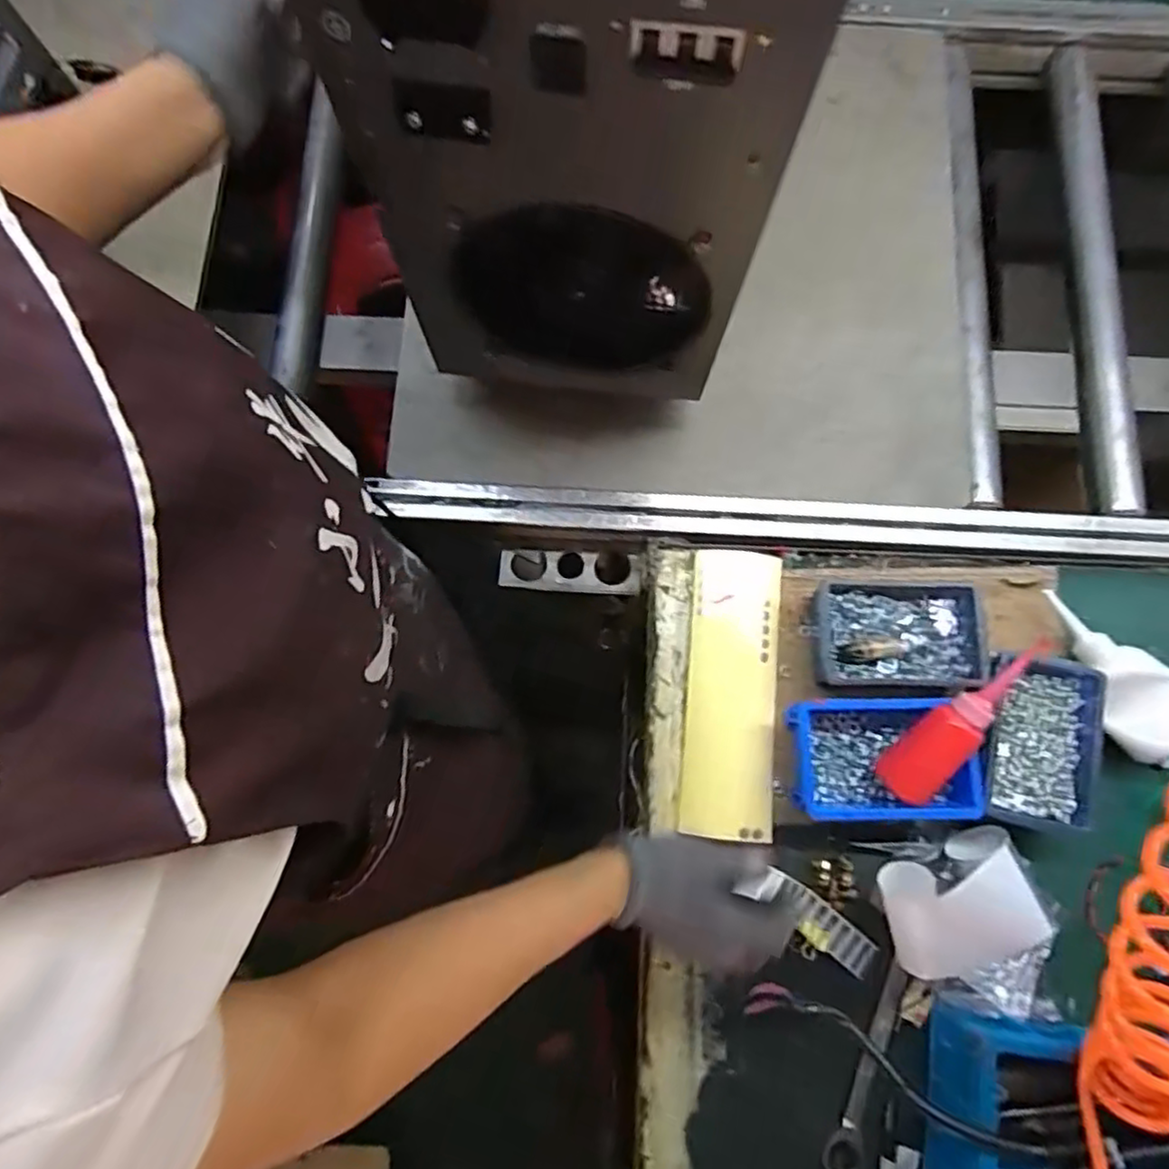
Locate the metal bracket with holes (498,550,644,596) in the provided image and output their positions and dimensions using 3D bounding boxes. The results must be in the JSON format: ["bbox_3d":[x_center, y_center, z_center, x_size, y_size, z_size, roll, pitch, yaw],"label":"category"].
[{"bbox_3d":[-0.015,-0.013,0.713,0.150,0.013,0.041,5,90,5],"label":"metal bracket with holes"}]

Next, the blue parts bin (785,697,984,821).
[{"bbox_3d":[0.256,0.150,0.584,0.144,0.055,0.098,0,78,0],"label":"blue parts bin"}]

